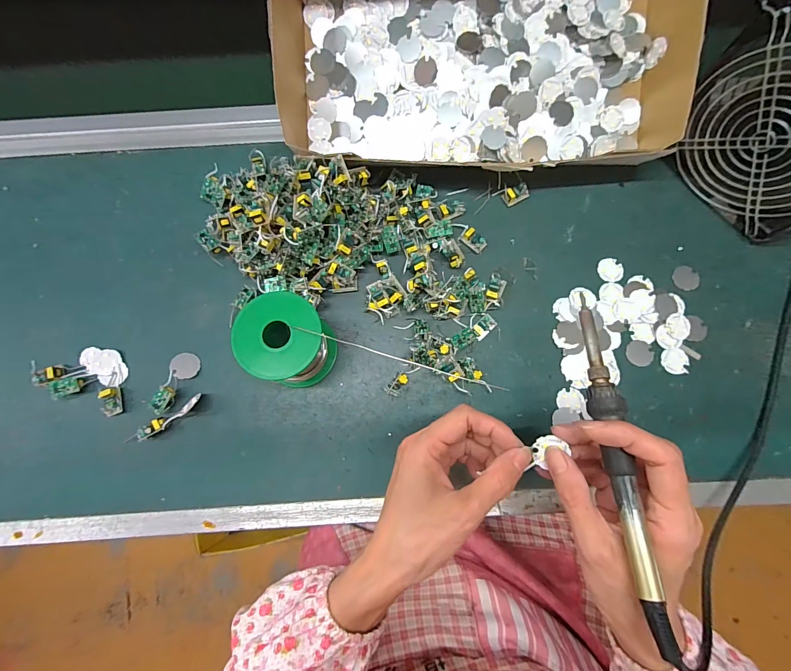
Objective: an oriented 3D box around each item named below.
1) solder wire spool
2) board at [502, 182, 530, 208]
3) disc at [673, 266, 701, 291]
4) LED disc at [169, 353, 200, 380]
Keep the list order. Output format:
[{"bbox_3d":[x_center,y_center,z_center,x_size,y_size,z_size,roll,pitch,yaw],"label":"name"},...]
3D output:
[{"bbox_3d":[-0.090,0.006,0.310,0.067,0.071,0.068,0,79,1],"label":"solder wire spool"},{"bbox_3d":[0.123,-0.144,0.367,0.025,0.012,0.014,-25,80,-4],"label":"board"},{"bbox_3d":[0.284,-0.056,0.351,0.025,0.004,0.024,0,79,1],"label":"disc"},{"bbox_3d":[-0.198,0.028,0.339,0.024,0.004,0.025,9,68,-23],"label":"LED disc"}]

